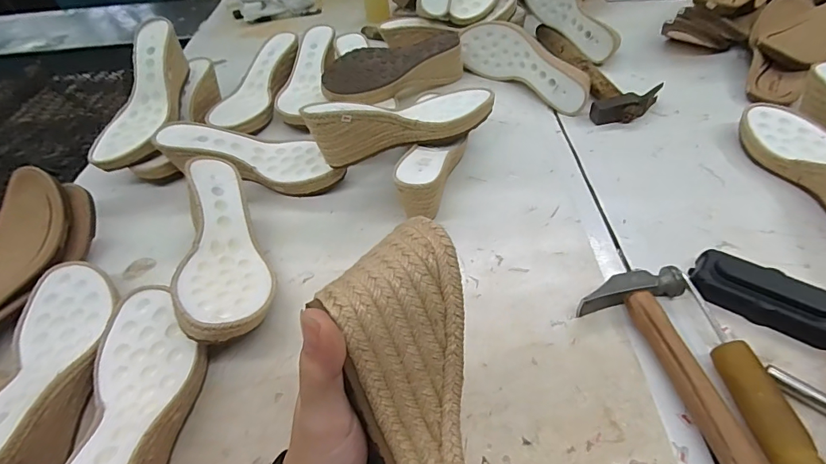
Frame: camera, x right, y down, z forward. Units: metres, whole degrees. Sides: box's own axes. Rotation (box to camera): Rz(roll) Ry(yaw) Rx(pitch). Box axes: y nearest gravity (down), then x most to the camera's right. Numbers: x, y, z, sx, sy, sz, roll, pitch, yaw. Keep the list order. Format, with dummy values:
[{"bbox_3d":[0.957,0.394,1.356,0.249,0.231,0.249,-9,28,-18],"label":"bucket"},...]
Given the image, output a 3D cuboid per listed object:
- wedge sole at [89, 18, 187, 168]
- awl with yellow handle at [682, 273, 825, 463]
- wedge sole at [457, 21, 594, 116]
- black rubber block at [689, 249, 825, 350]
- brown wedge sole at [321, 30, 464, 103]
[{"bbox_3d":[-0.350,-0.178,0.571,0.086,0.059,0.229,2,69,9],"label":"wedge sole"},{"bbox_3d":[0.243,0.107,0.315,0.024,0.024,0.162,-6,47,1],"label":"awl with yellow handle"},{"bbox_3d":[0.166,-0.248,0.627,0.056,0.072,0.212,-38,54,-25],"label":"wedge sole"},{"bbox_3d":[0.299,0.054,0.364,0.108,0.023,0.054,25,55,27],"label":"black rubber block"},{"bbox_3d":[-0.026,-0.235,0.624,0.210,0.065,0.081,-31,51,-20],"label":"brown wedge sole"}]

